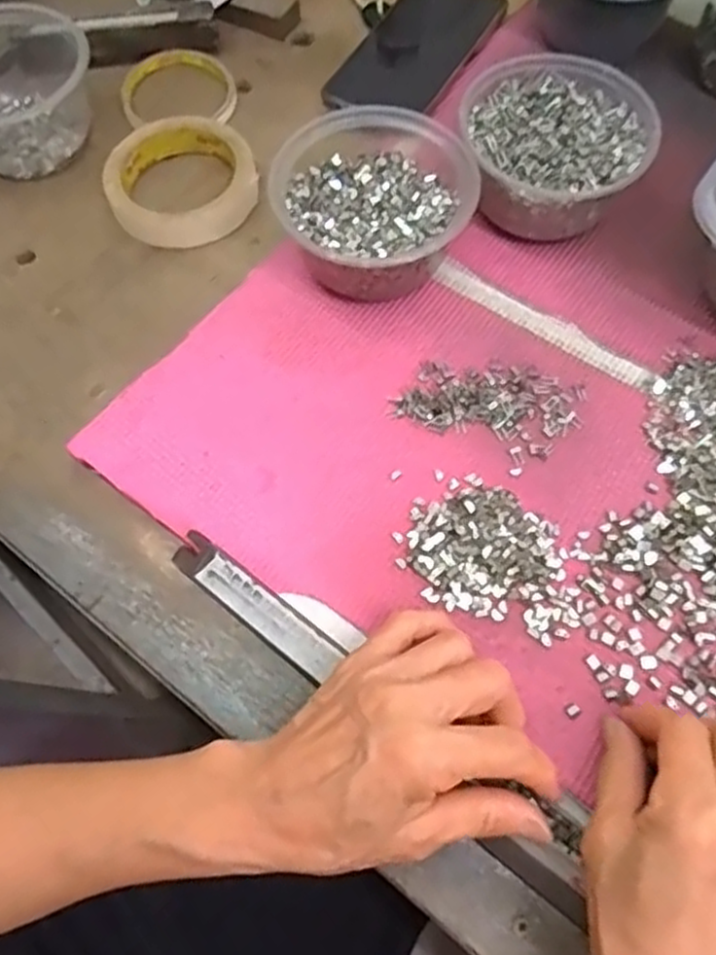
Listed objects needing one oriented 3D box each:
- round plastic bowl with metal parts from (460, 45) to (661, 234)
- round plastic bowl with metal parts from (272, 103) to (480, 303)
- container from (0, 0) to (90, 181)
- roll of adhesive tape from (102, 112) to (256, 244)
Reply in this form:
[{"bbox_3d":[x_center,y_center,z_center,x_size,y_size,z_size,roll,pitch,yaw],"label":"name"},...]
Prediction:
[{"bbox_3d":[0.120,-0.200,0.461,0.108,0.059,0.111,-1,66,2],"label":"round plastic bowl with metal parts"},{"bbox_3d":[0.010,-0.159,0.443,0.109,0.060,0.110,-1,66,2],"label":"round plastic bowl with metal parts"},{"bbox_3d":[-0.239,-0.267,0.508,0.114,0.057,0.110,-28,68,-10],"label":"container"},{"bbox_3d":[-0.119,-0.200,0.496,0.096,0.020,0.093,-1,66,2],"label":"roll of adhesive tape"}]

